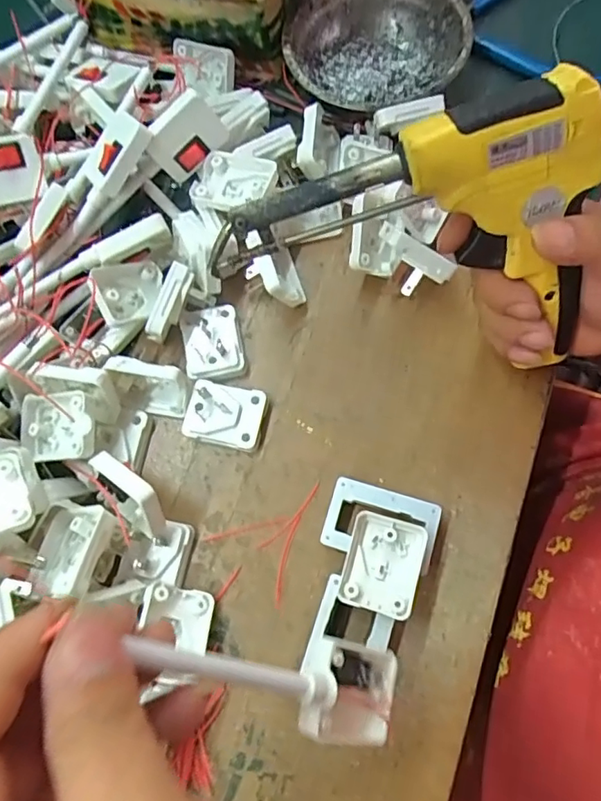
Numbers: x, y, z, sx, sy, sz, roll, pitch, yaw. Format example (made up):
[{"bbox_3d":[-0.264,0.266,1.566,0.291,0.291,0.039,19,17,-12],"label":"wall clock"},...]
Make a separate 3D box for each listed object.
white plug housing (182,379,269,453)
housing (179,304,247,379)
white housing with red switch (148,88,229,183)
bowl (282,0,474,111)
[{"bbox_3d":[-0.046,0.009,0.340,0.045,0.017,0.038,12,74,8],"label":"white plug housing"},{"bbox_3d":[-0.057,-0.038,0.354,0.037,0.012,0.048,-12,72,1],"label":"housing"},{"bbox_3d":[-0.072,-0.165,0.344,0.046,0.038,0.010,-39,50,11],"label":"white housing with red switch"},{"bbox_3d":[0.053,-0.258,0.399,0.125,0.035,0.120,-1,73,4],"label":"bowl"}]

